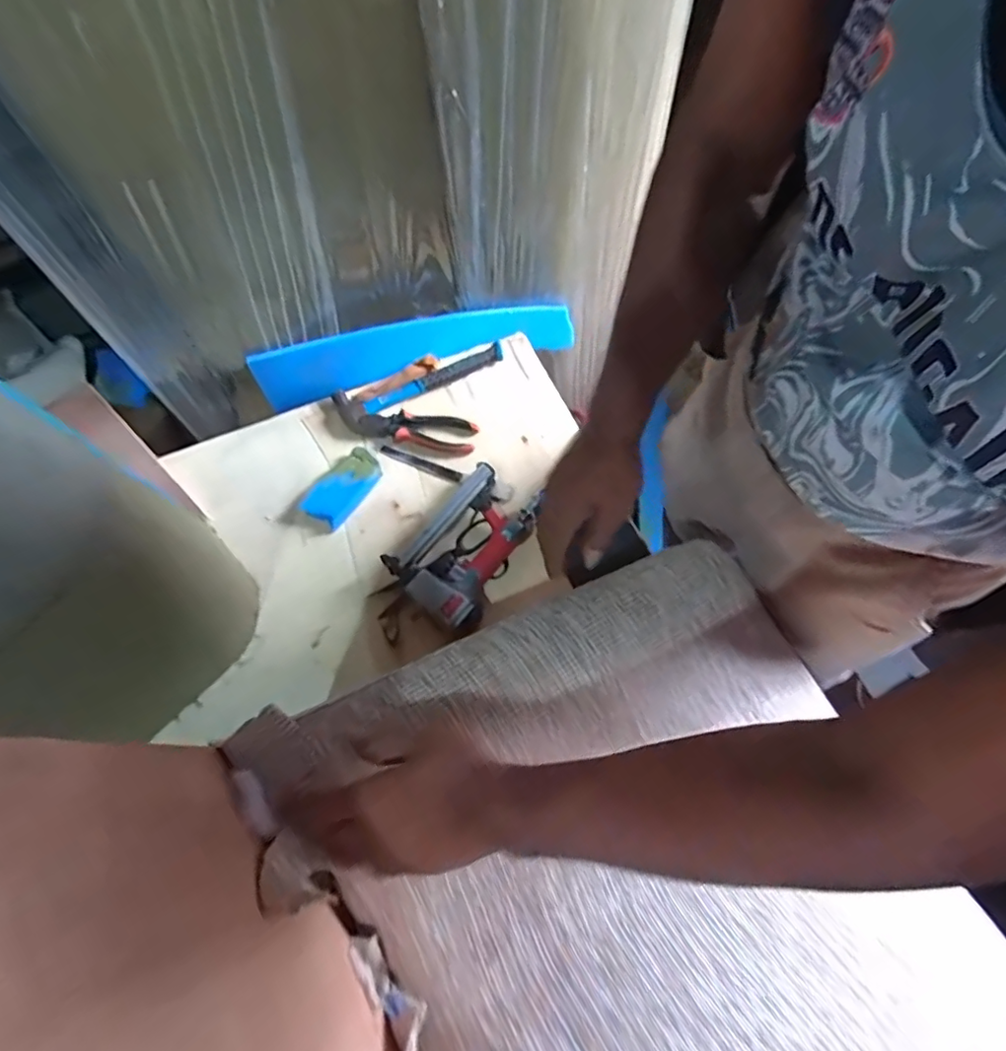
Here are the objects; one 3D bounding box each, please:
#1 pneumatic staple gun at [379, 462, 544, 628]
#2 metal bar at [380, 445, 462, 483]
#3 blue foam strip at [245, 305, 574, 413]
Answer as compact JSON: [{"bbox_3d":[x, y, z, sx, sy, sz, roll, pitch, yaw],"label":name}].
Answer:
[{"bbox_3d":[-0.048,0.021,0.748,0.136,0.054,0.204,30,70,15],"label":"pneumatic staple gun"},{"bbox_3d":[-0.121,-0.089,0.831,0.128,0.012,0.016,20,68,11],"label":"metal bar"},{"bbox_3d":[-0.124,-0.283,0.905,0.505,0.091,0.020,-18,38,-16],"label":"blue foam strip"}]

